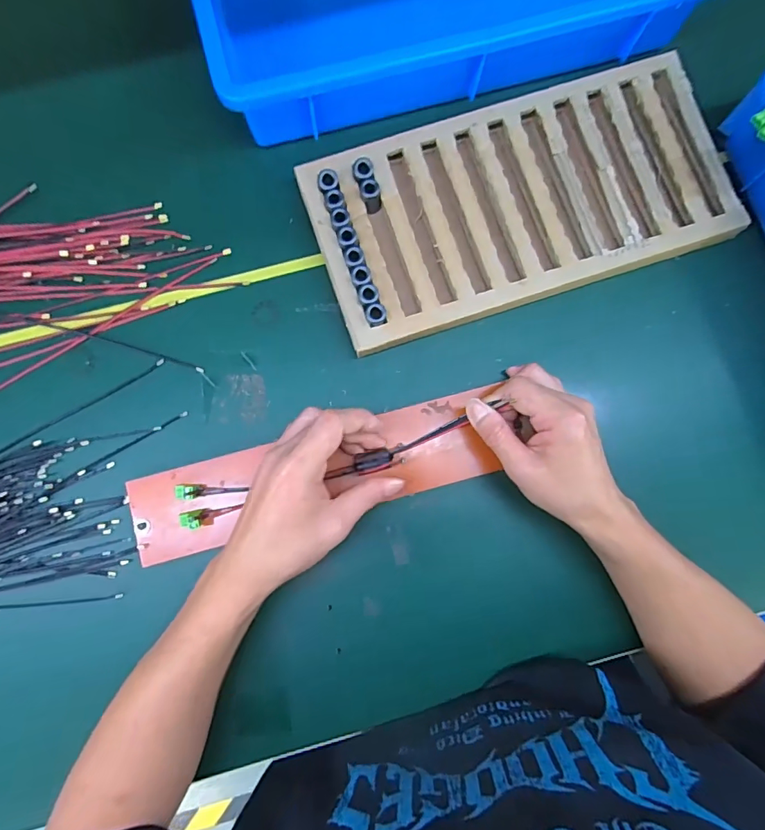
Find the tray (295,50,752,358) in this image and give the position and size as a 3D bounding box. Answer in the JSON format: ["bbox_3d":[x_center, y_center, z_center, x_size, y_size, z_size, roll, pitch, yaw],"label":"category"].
[{"bbox_3d":[0.122,-0.188,0.420,0.356,0.040,0.176,-18,83,-4],"label":"tray"}]

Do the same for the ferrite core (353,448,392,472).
[{"bbox_3d":[-0.008,0.036,0.379,0.030,0.011,0.014,-11,83,-2],"label":"ferrite core"}]

